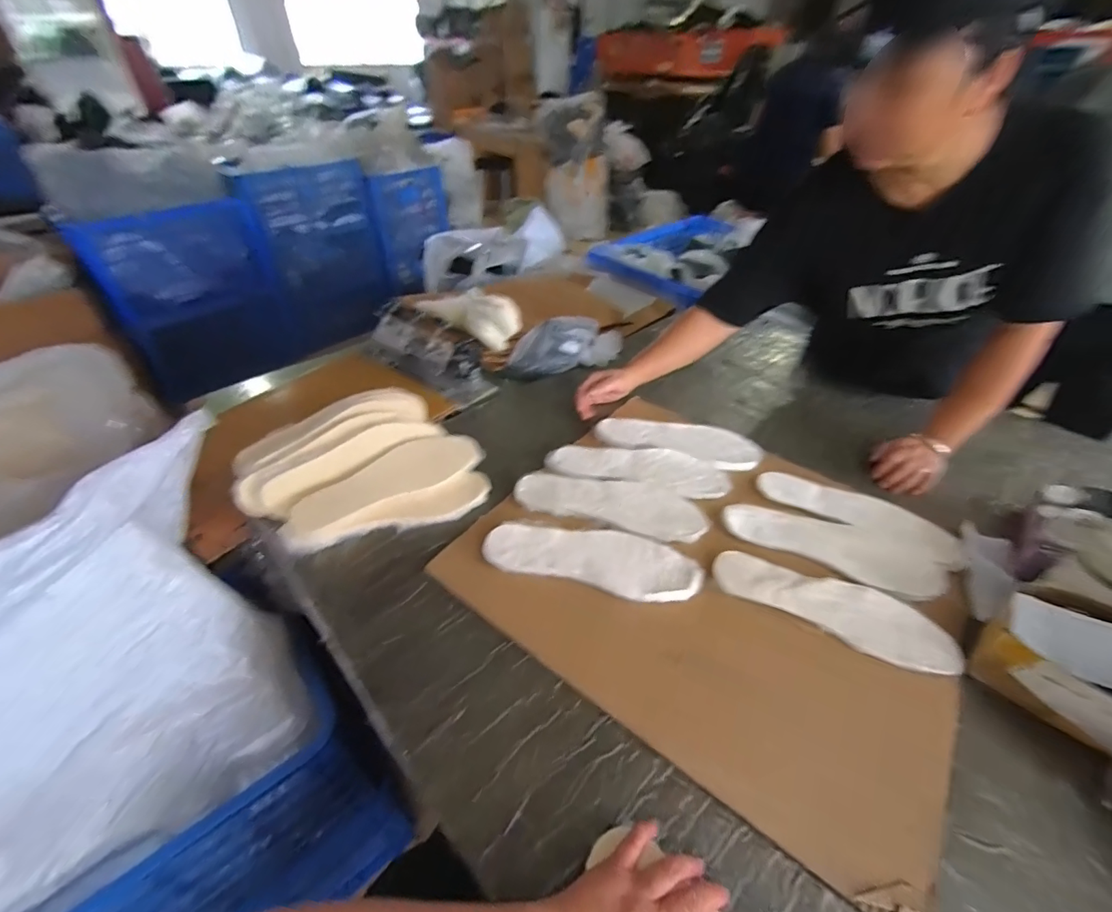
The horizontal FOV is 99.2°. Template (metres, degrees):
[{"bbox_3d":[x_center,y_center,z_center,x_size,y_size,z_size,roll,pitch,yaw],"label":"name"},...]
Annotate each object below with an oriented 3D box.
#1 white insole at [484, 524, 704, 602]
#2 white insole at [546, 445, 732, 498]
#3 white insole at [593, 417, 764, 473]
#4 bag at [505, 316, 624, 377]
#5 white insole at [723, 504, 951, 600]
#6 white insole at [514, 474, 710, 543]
[{"bbox_3d":[0.049,0.138,0.649,0.282,0.017,0.095,10,42,10],"label":"white insole"},{"bbox_3d":[0.132,0.017,0.782,0.289,0.005,0.096,6,42,6],"label":"white insole"},{"bbox_3d":[0.212,-0.028,0.822,0.277,0.010,0.086,9,42,9],"label":"white insole"},{"bbox_3d":[0.022,-0.232,1.035,0.251,0.129,0.065,-6,42,-8],"label":"bag"},{"bbox_3d":[0.389,0.126,0.671,0.281,0.012,0.094,20,45,21],"label":"white insole"},{"bbox_3d":[0.084,0.066,0.721,0.280,0.019,0.098,11,42,11],"label":"white insole"}]

